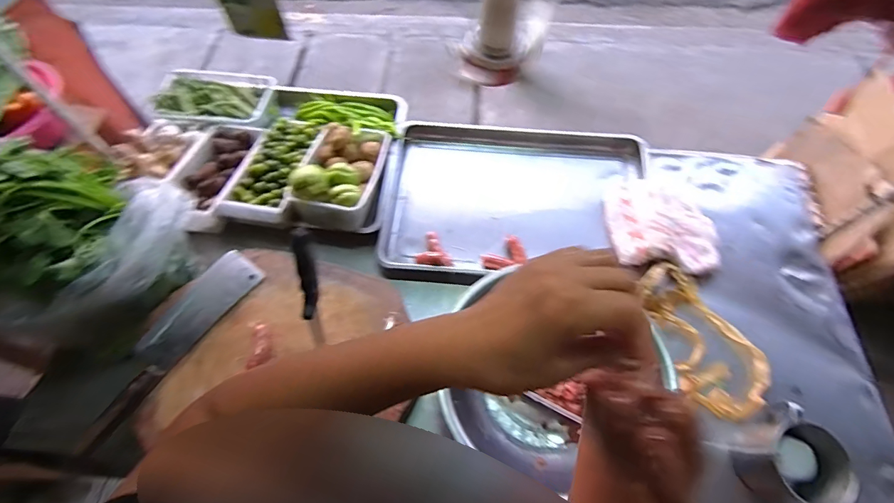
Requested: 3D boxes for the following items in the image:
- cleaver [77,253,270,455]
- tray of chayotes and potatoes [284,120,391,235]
[{"bbox_3d":[-0.466,0.146,0.701,0.085,0.025,0.352,30,67,13],"label":"cleaver"},{"bbox_3d":[-0.222,-0.186,0.877,0.156,0.109,0.250,10,64,4],"label":"tray of chayotes and potatoes"}]

